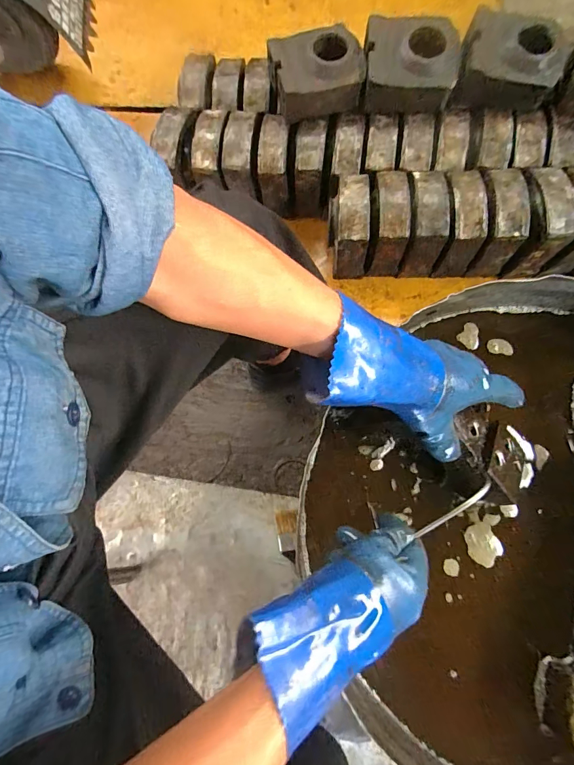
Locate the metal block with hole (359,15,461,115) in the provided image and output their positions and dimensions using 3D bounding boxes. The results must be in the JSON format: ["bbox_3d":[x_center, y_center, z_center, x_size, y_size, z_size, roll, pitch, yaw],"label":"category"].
[{"bbox_3d":[0.251,-0.655,0.789,0.187,0.089,0.167,-2,76,4],"label":"metal block with hole"}]

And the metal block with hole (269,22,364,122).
[{"bbox_3d":[0.061,-0.632,0.783,0.187,0.086,0.137,-1,76,4],"label":"metal block with hole"}]

